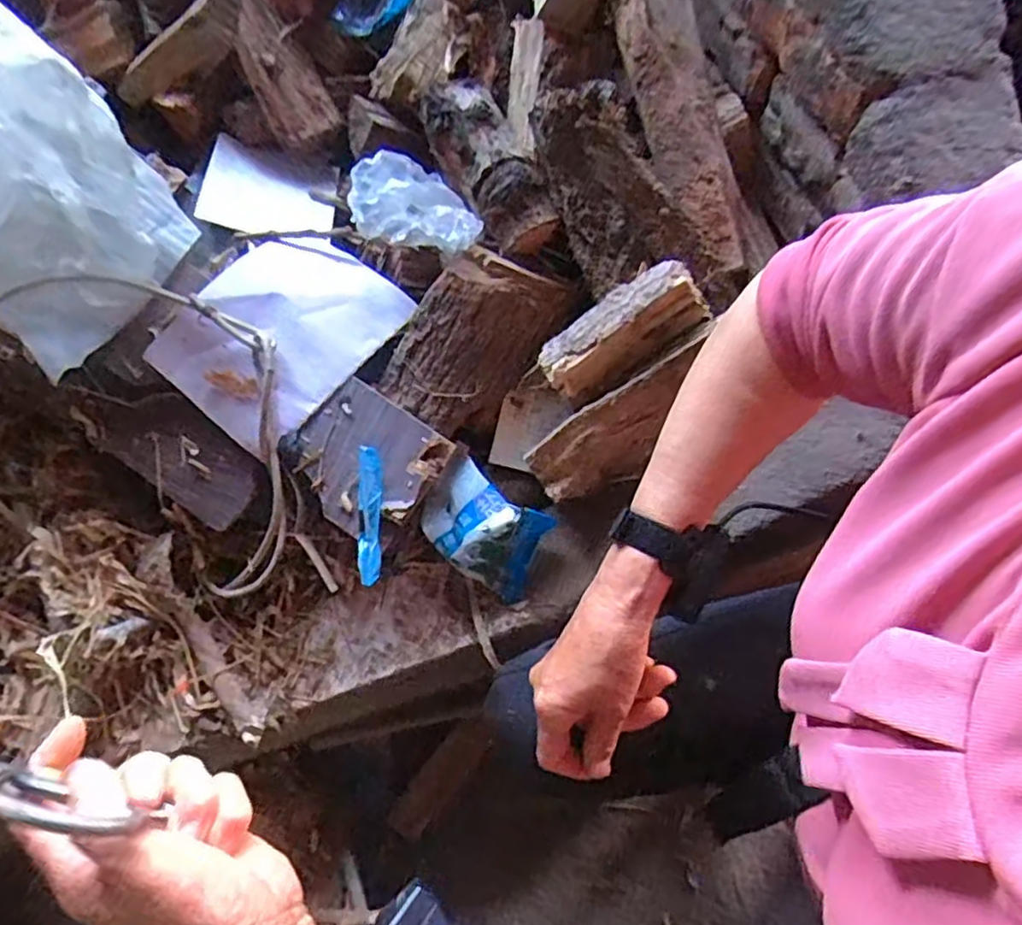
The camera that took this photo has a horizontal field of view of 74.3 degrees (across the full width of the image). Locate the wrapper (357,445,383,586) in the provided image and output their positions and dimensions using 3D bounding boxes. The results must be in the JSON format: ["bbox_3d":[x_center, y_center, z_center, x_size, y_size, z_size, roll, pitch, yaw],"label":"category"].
[{"bbox_3d":[-0.125,0.046,0.594,0.021,0.007,0.119,0,87,3],"label":"wrapper"}]

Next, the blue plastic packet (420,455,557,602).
[{"bbox_3d":[-0.027,0.062,0.658,0.110,0.055,0.103,32,91,23],"label":"blue plastic packet"}]

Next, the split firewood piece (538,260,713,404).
[{"bbox_3d":[0.094,-0.114,0.583,0.148,0.045,0.059,-33,68,19],"label":"split firewood piece"}]

